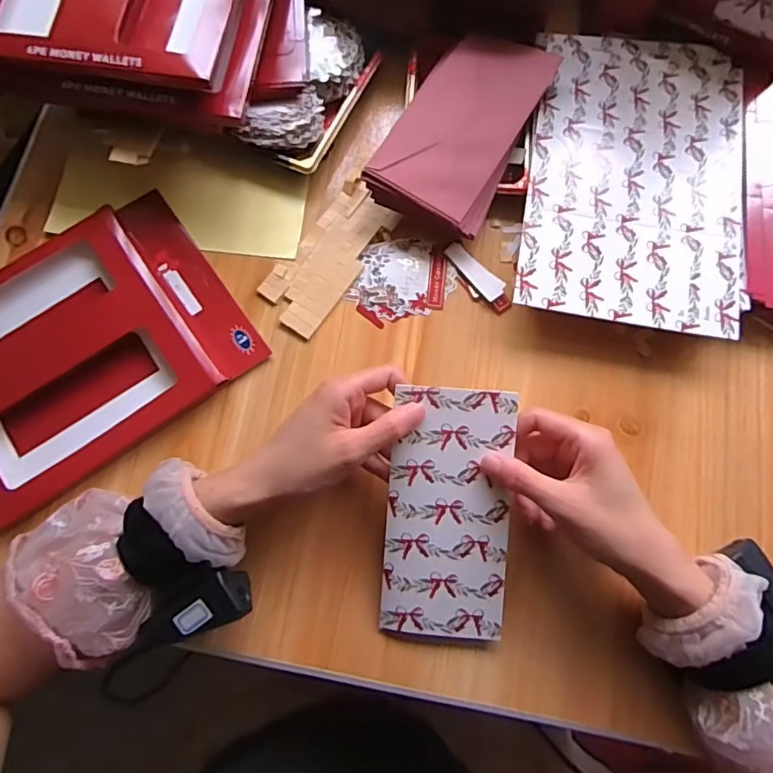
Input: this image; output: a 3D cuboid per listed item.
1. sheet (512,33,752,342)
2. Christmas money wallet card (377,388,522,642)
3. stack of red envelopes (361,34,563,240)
[{"bbox_3d":[0.210,-0.182,0.443,0.176,0.006,0.276,8,76,3],"label":"sheet"},{"bbox_3d":[0.044,0.088,0.367,0.085,0.005,0.171,5,92,1],"label":"Christmas money wallet card"},{"bbox_3d":[0.069,-0.228,0.455,0.099,0.031,0.190,26,77,7],"label":"stack of red envelopes"}]

